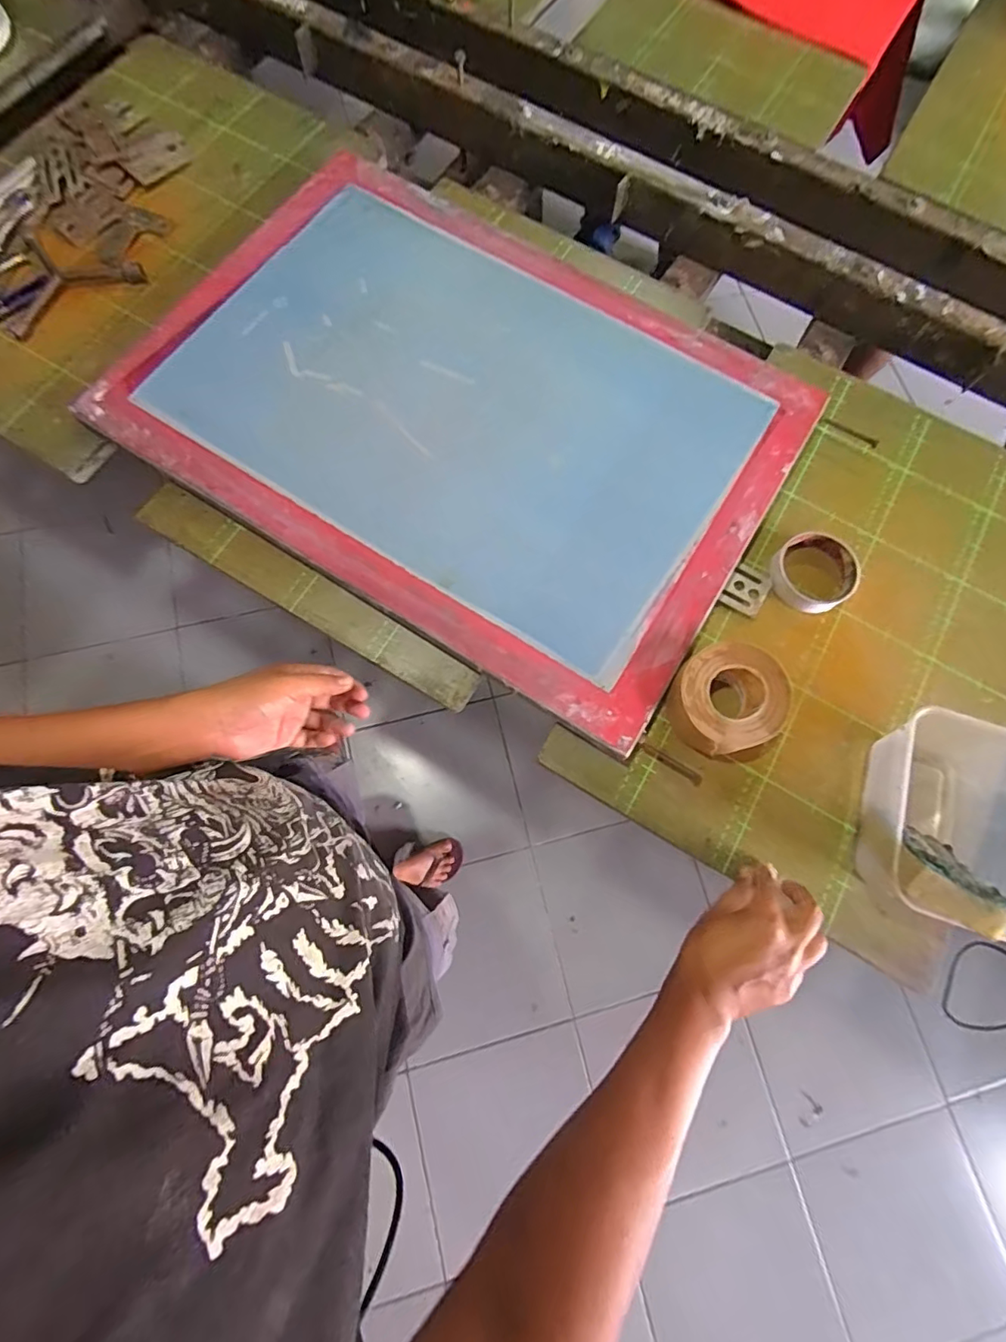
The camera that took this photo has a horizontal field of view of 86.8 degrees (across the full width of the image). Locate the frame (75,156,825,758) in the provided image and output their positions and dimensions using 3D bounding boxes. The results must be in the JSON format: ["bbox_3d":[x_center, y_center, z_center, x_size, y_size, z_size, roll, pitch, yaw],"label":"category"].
[{"bbox_3d":[-0.044,-0.289,0.582,0.673,0.037,0.478,32,76,7],"label":"frame"}]

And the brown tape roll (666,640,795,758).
[{"bbox_3d":[0.212,0.025,0.504,0.102,0.047,0.098,-22,77,-7],"label":"brown tape roll"}]

